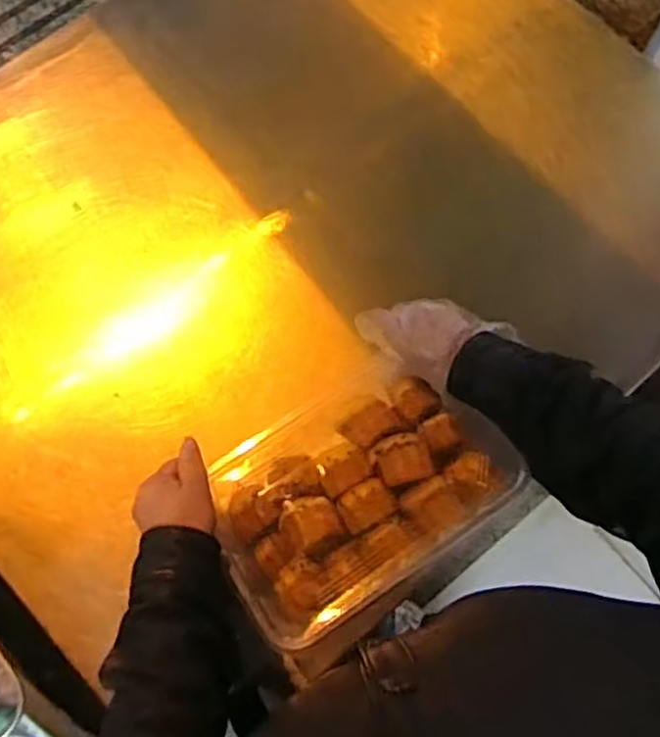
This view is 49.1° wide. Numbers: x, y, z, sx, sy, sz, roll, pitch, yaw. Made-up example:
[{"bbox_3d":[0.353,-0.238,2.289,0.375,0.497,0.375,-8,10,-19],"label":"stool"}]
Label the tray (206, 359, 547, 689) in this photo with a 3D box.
[{"bbox_3d":[0.018,0.099,0.568,0.212,0.063,0.163,-34,75,-10],"label":"tray"}]

